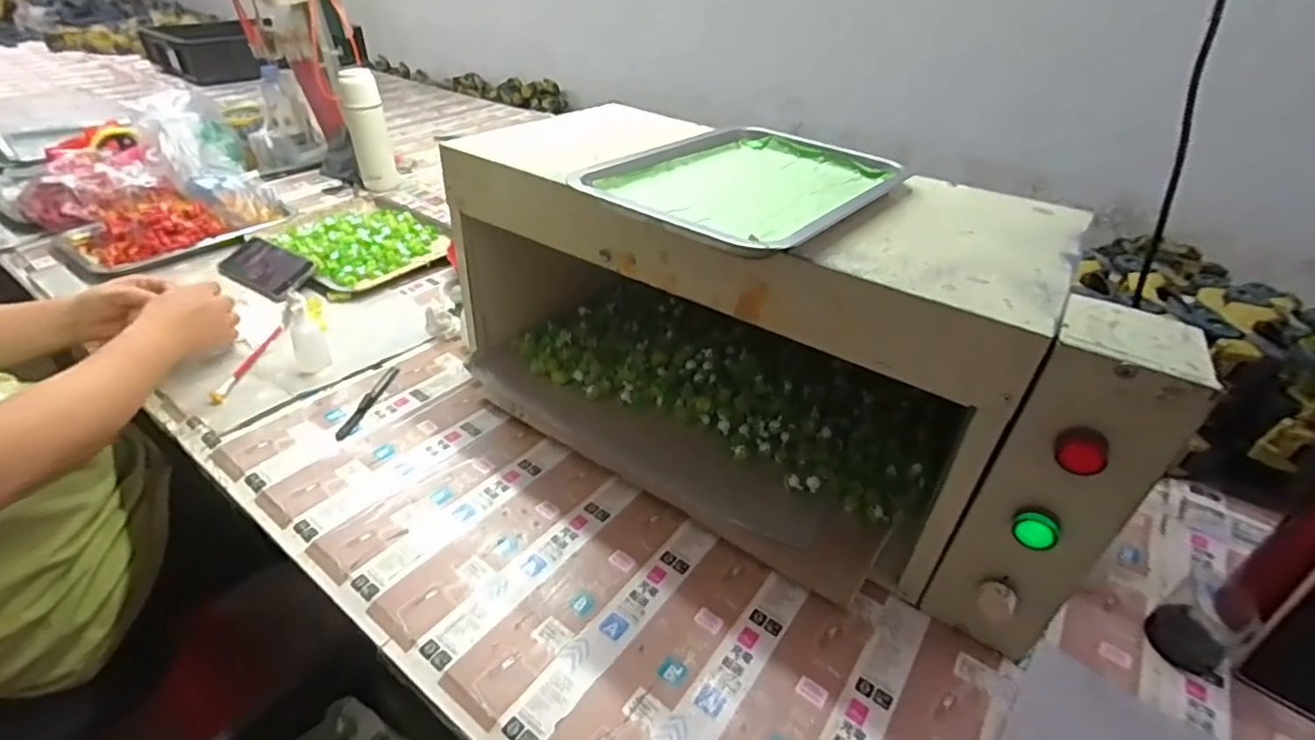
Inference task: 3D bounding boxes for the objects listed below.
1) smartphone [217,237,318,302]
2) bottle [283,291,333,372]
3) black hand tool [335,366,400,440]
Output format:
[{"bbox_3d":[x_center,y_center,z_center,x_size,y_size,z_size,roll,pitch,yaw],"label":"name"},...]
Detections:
[{"bbox_3d":[-0.613,-0.161,0.944,0.189,0.008,0.087,23,59,25],"label":"smartphone"},{"bbox_3d":[-0.432,-0.044,0.741,0.036,0.097,0.032,-21,43,-27],"label":"bottle"},{"bbox_3d":[-0.349,0.036,0.730,0.017,0.008,0.141,6,38,4],"label":"black hand tool"}]

